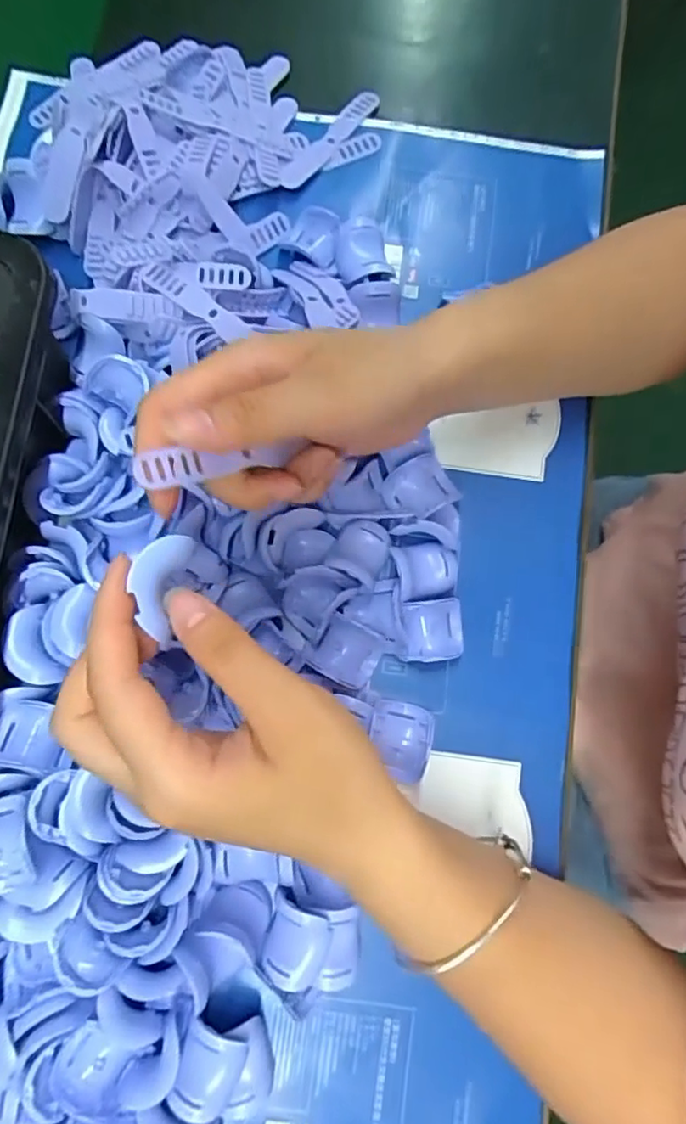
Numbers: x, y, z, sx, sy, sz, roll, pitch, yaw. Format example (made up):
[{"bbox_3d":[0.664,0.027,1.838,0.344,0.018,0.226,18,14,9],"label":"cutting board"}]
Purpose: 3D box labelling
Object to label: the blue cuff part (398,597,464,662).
[{"bbox_3d":[0.045,0.034,0.314,0.033,0.012,0.032,-7,79,-2],"label":"blue cuff part"}]

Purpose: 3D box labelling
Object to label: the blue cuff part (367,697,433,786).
[{"bbox_3d":[0.028,0.089,0.306,0.030,0.015,0.037,11,79,1],"label":"blue cuff part"}]

